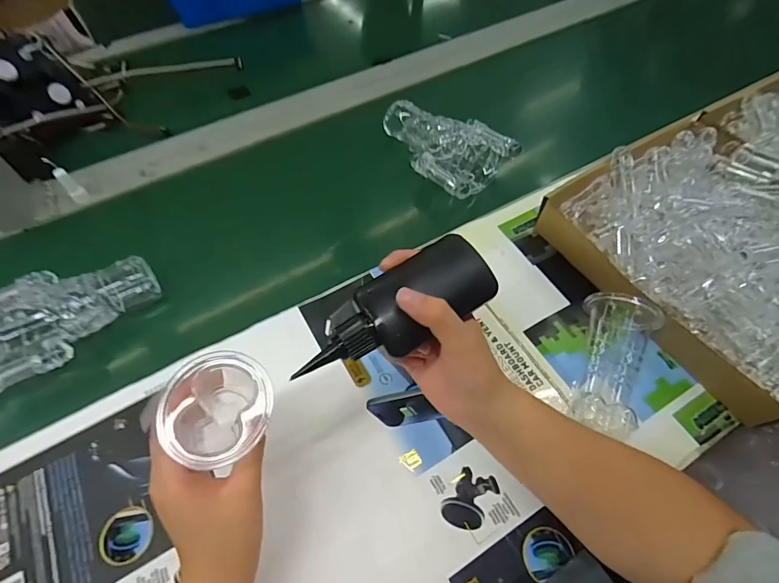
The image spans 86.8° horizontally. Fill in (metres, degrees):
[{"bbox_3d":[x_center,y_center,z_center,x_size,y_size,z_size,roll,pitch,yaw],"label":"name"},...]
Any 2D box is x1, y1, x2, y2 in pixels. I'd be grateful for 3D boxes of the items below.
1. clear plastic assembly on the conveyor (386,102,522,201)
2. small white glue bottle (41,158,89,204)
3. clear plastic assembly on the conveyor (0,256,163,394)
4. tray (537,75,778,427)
[{"bbox_3d":[0.066,-0.212,0.576,0.185,0.070,0.114,39,66,22],"label":"clear plastic assembly on the conveyor"},{"bbox_3d":[-0.431,-0.147,0.546,0.015,0.063,0.018,30,63,18],"label":"small white glue bottle"},{"bbox_3d":[-0.395,0.046,0.427,0.287,0.071,0.111,-24,61,-13],"label":"clear plastic assembly on the conveyor"},{"bbox_3d":[0.489,-0.115,0.496,0.562,0.079,0.314,-28,62,-16],"label":"tray"}]

